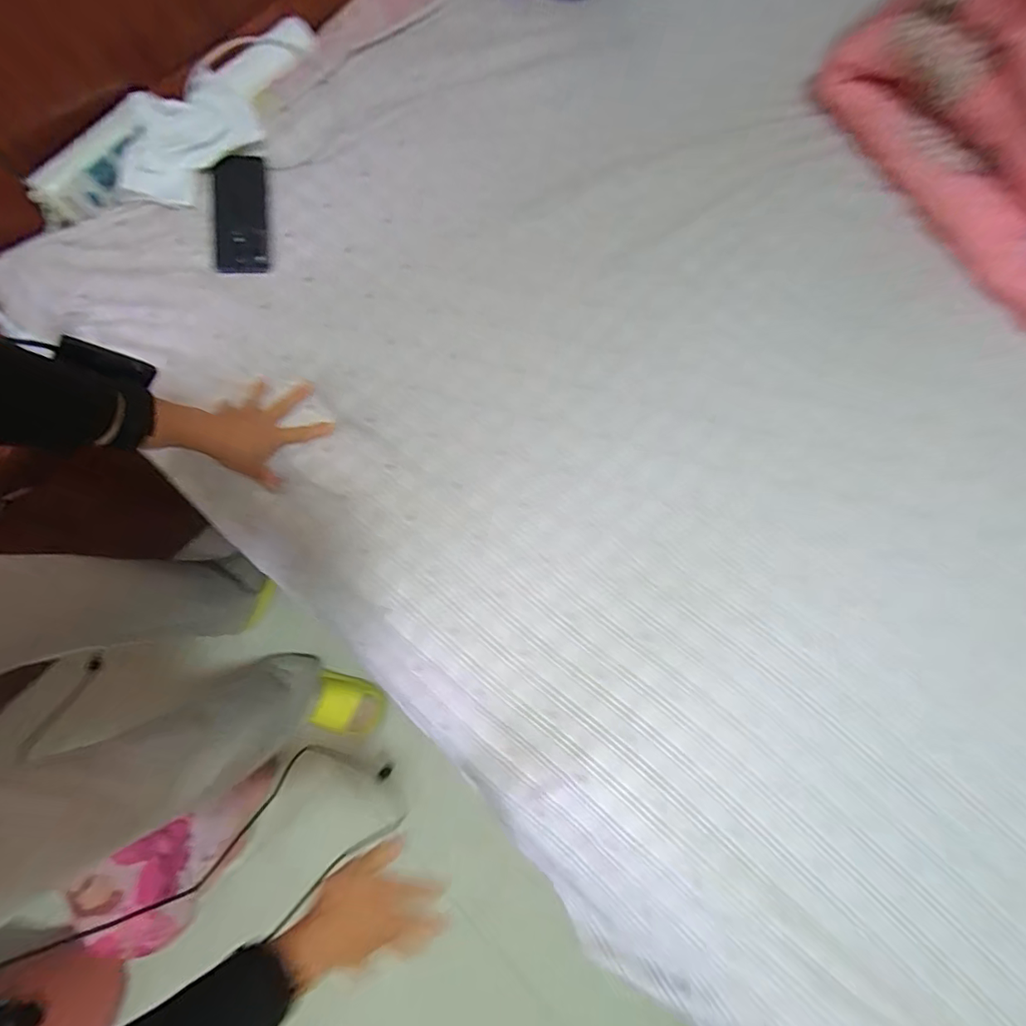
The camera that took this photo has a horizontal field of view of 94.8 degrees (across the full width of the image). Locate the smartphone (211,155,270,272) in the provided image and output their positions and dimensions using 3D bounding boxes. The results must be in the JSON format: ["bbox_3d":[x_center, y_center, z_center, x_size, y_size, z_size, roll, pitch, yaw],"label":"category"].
[{"bbox_3d":[-0.370,-0.404,0.640,0.066,0.014,0.160,-3,90,-11],"label":"smartphone"}]

